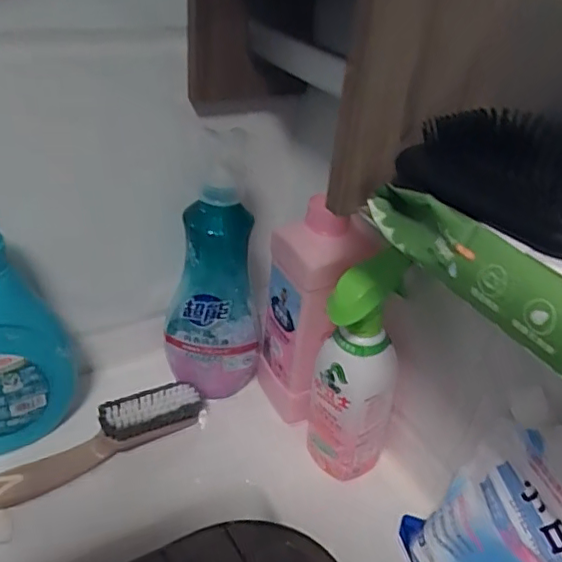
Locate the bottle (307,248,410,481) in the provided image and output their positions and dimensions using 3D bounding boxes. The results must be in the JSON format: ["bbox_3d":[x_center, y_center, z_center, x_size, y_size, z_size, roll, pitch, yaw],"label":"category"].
[{"bbox_3d":[0.070,0.080,0.510,0.077,0.227,0.071,14,36,12],"label":"bottle"}]

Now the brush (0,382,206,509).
[{"bbox_3d":[-0.174,0.154,0.549,0.214,0.055,0.039,-16,41,-29],"label":"brush"}]

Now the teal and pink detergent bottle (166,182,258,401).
[{"bbox_3d":[-0.070,0.017,0.580,0.088,0.227,0.066,-10,38,-22],"label":"teal and pink detergent bottle"}]

